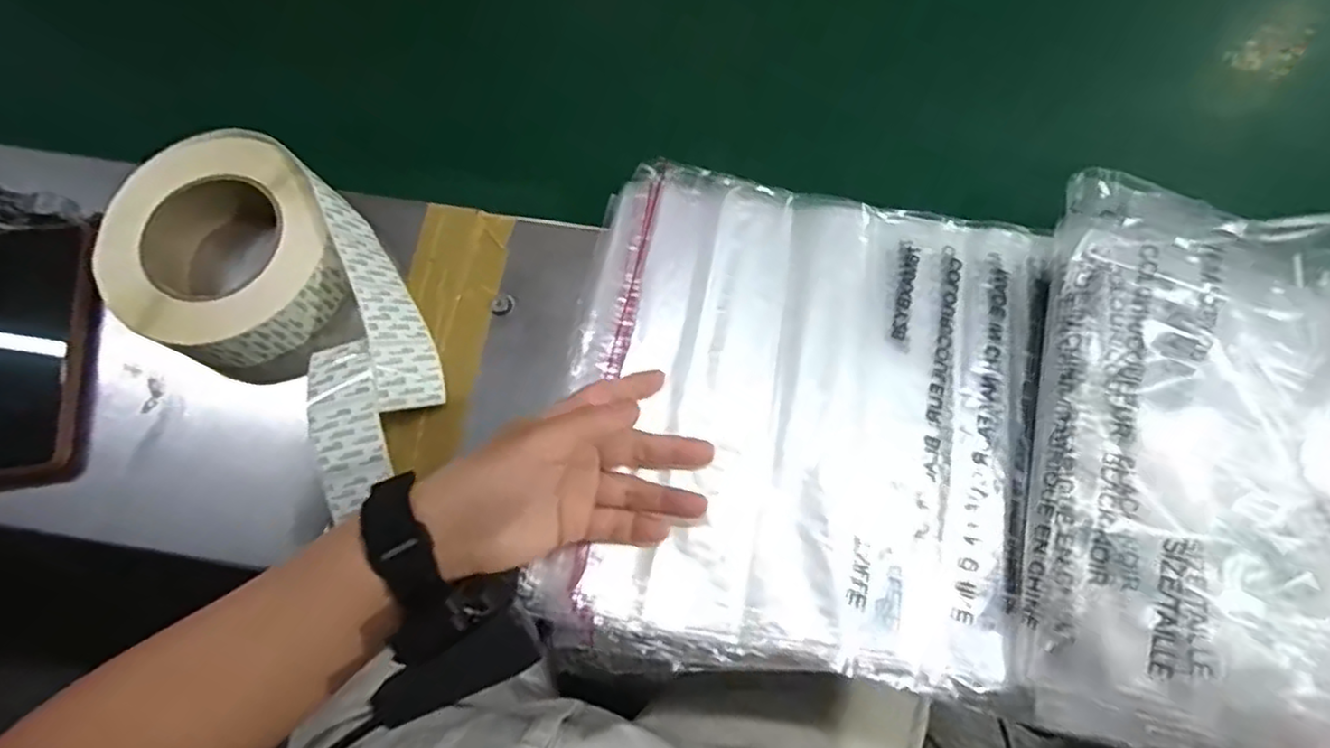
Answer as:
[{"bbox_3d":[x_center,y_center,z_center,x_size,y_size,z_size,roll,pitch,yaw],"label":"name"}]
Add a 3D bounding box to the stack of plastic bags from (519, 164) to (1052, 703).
[{"bbox_3d":[0.075,0.026,0.402,0.266,0.017,0.291,11,74,4],"label":"stack of plastic bags"}]

